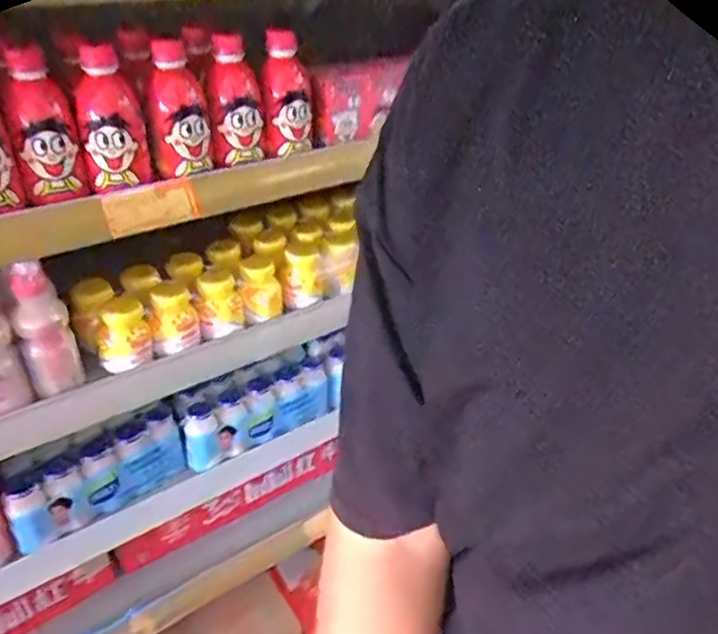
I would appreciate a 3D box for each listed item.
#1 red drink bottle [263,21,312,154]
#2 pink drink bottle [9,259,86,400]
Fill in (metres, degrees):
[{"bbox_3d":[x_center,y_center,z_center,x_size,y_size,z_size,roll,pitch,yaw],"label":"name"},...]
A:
[{"bbox_3d":[-0.077,-0.248,0.714,0.051,0.126,0.048,0,33,-5],"label":"red drink bottle"},{"bbox_3d":[-0.319,0.006,0.653,0.050,0.157,0.063,-15,37,-26],"label":"pink drink bottle"}]

